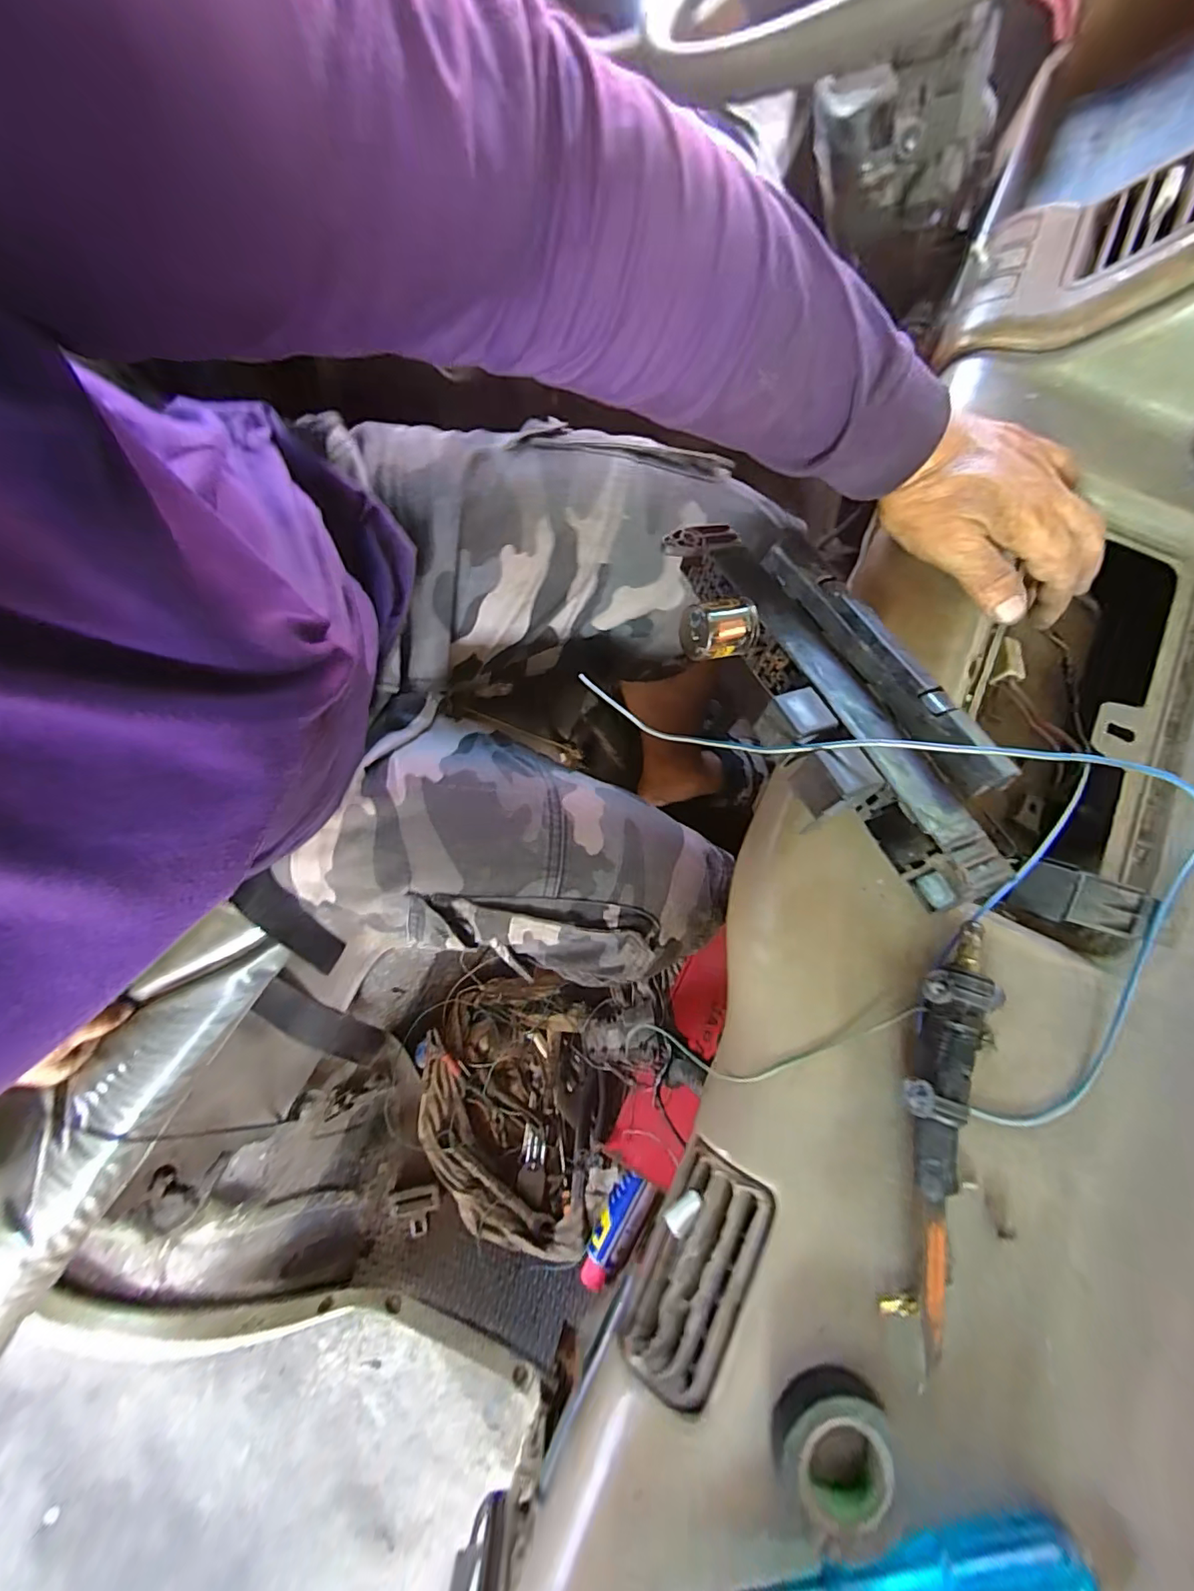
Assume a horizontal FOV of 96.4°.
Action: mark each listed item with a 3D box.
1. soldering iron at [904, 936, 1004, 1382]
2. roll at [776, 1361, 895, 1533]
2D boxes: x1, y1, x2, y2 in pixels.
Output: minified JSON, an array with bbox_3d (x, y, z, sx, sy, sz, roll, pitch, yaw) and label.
[{"bbox_3d":[0.161,0.158,0.253,0.034,0.015,0.192,15,78,4],"label":"soldering iron"},{"bbox_3d":[0.101,0.278,0.229,0.045,0.025,0.038,6,78,2],"label":"roll"}]

